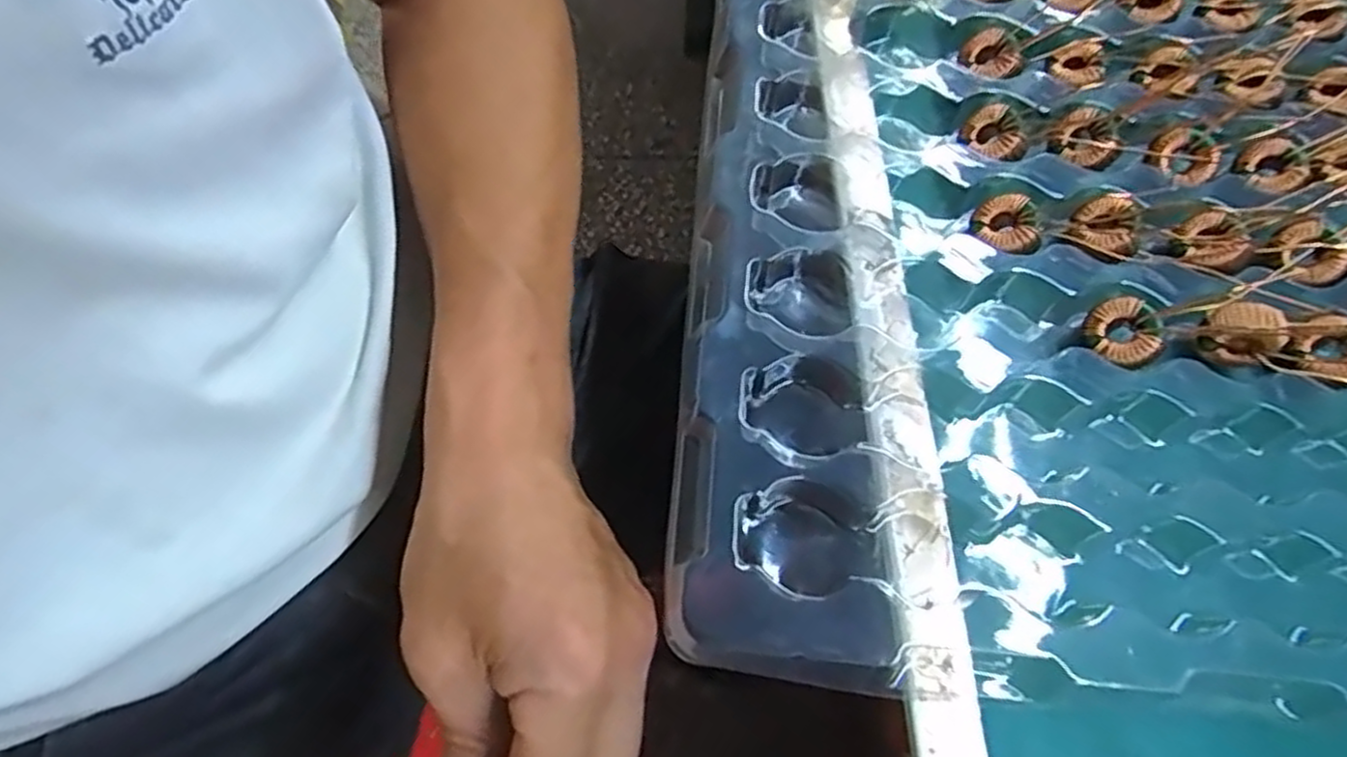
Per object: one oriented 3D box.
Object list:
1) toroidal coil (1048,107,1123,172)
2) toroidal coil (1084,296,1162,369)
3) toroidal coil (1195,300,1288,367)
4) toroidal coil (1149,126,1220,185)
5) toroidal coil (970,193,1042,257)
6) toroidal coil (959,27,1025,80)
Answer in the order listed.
[{"bbox_3d":[0.143,-0.083,0.258,0.021,0.007,0.023,0,68,-1],"label":"toroidal coil"},{"bbox_3d":[0.137,-0.014,0.228,0.017,0.010,0.021,6,68,1],"label":"toroidal coil"},{"bbox_3d":[0.173,-0.015,0.230,0.018,0.020,0.013,13,68,4],"label":"toroidal coil"},{"bbox_3d":[0.176,-0.077,0.257,0.022,0.006,0.020,0,68,-1],"label":"toroidal coil"},{"bbox_3d":[0.108,-0.049,0.243,0.017,0.010,0.024,-10,68,-5],"label":"toroidal coil"},{"bbox_3d":[0.116,-0.117,0.273,0.016,0.009,0.022,-30,71,-13],"label":"toroidal coil"}]

